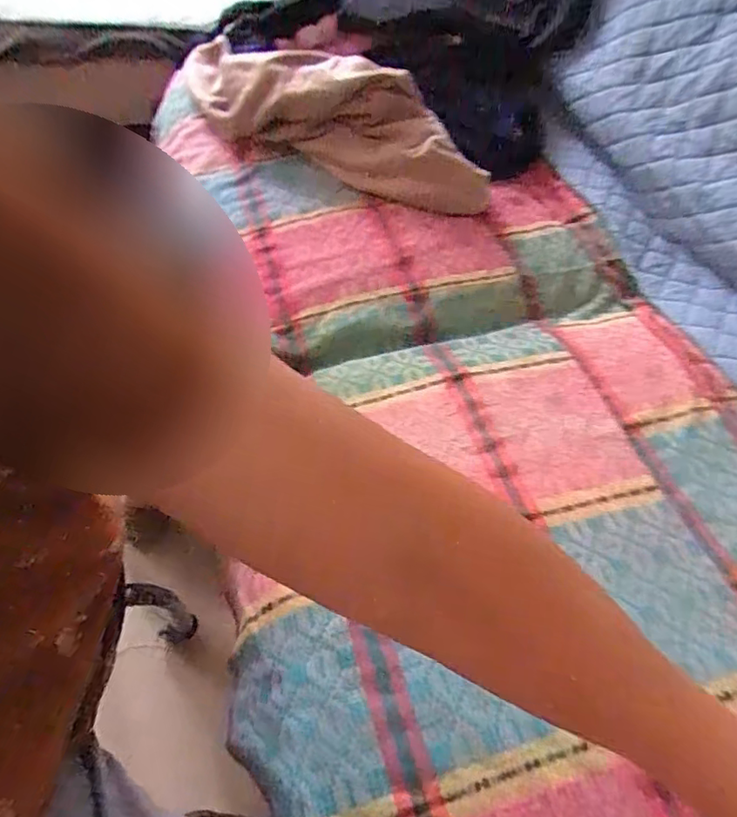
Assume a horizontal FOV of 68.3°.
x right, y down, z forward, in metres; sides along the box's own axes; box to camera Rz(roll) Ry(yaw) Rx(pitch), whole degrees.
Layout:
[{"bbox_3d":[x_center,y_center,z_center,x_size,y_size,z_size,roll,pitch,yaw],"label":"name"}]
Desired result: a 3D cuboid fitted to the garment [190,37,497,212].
[{"bbox_3d":[-0.060,-0.424,0.783,0.515,0.108,0.119,30,58,17],"label":"garment"}]

